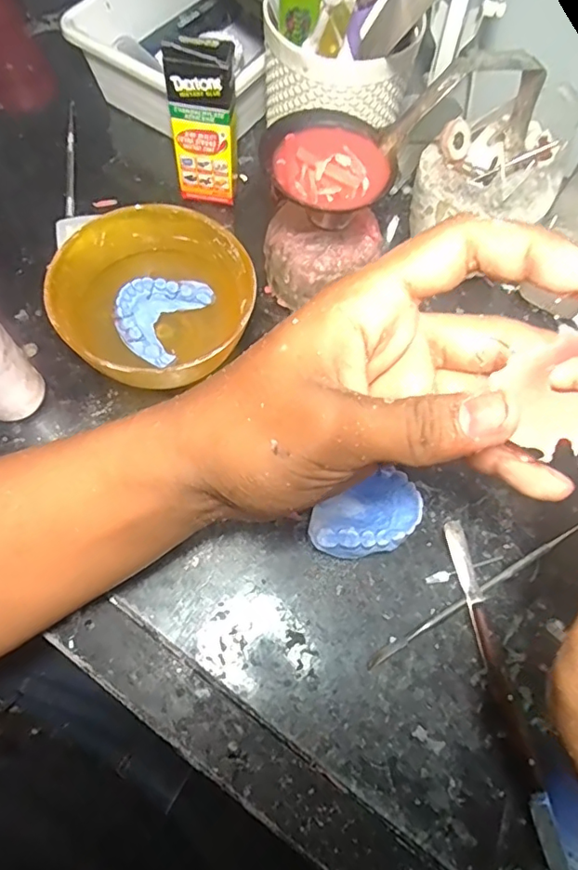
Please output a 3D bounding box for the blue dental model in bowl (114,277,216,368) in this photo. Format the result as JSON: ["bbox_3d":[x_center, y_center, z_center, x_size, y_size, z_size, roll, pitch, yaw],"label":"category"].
[{"bbox_3d":[-0.079,-0.074,0.320,0.046,0.012,0.058,28,70,8],"label":"blue dental model in bowl"}]

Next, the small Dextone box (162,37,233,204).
[{"bbox_3d":[-0.056,-0.201,0.351,0.041,0.104,0.017,-1,69,-3],"label":"small Dextone box"}]

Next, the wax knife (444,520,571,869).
[{"bbox_3d":[0.111,0.129,0.279,0.013,0.013,0.169,-9,69,-6],"label":"wax knife"}]

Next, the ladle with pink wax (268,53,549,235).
[{"bbox_3d":[0.059,-0.161,0.275,0.143,0.022,0.068,-25,71,5],"label":"ladle with pink wax"}]

